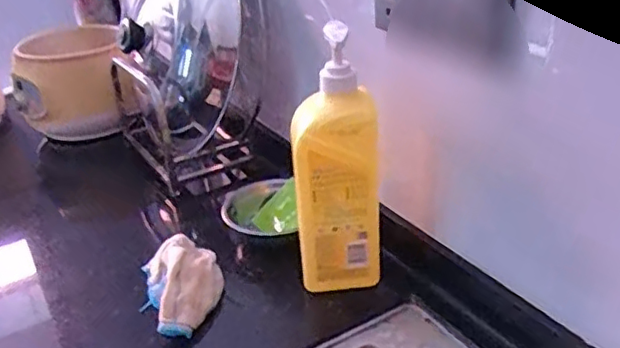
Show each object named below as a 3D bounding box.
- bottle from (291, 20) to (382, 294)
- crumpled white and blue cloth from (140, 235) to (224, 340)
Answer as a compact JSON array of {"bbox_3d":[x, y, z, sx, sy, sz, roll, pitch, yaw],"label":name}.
[{"bbox_3d":[0.024,-0.003,0.640,0.086,0.263,0.057,-6,30,-2],"label":"bottle"},{"bbox_3d":[-0.140,0.114,0.684,0.084,0.044,0.130,-10,30,-9],"label":"crumpled white and blue cloth"}]

